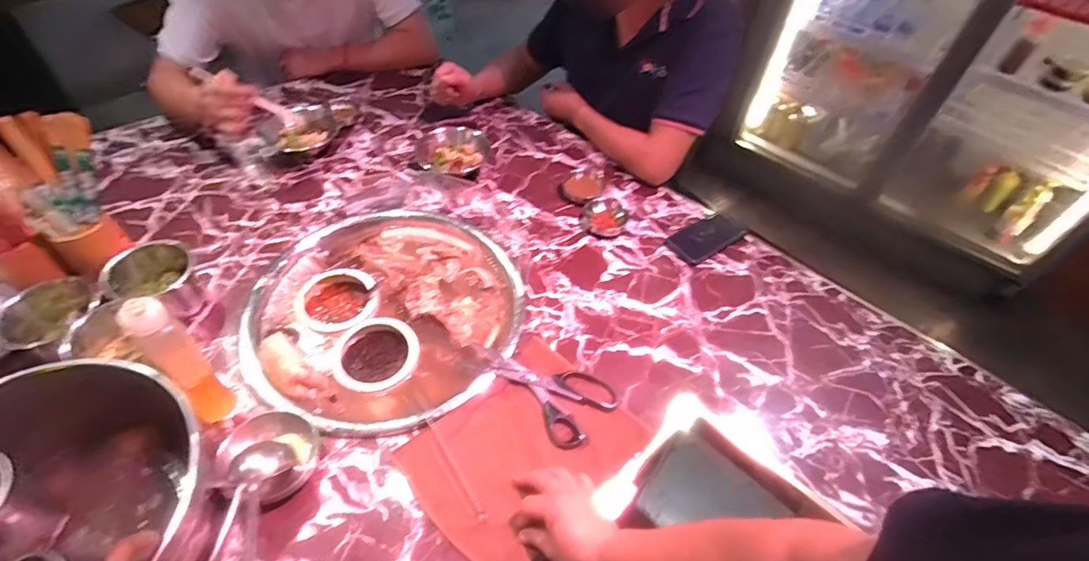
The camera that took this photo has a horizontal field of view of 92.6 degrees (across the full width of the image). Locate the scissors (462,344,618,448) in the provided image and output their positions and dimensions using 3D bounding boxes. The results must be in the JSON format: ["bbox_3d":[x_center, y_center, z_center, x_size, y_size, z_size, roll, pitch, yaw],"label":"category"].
[{"bbox_3d":[-0.004,0.146,0.783,0.215,0.023,0.119,36,57,24],"label":"scissors"}]

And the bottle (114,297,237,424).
[{"bbox_3d":[-0.454,0.109,0.658,0.043,0.217,0.050,31,55,21],"label":"bottle"}]

